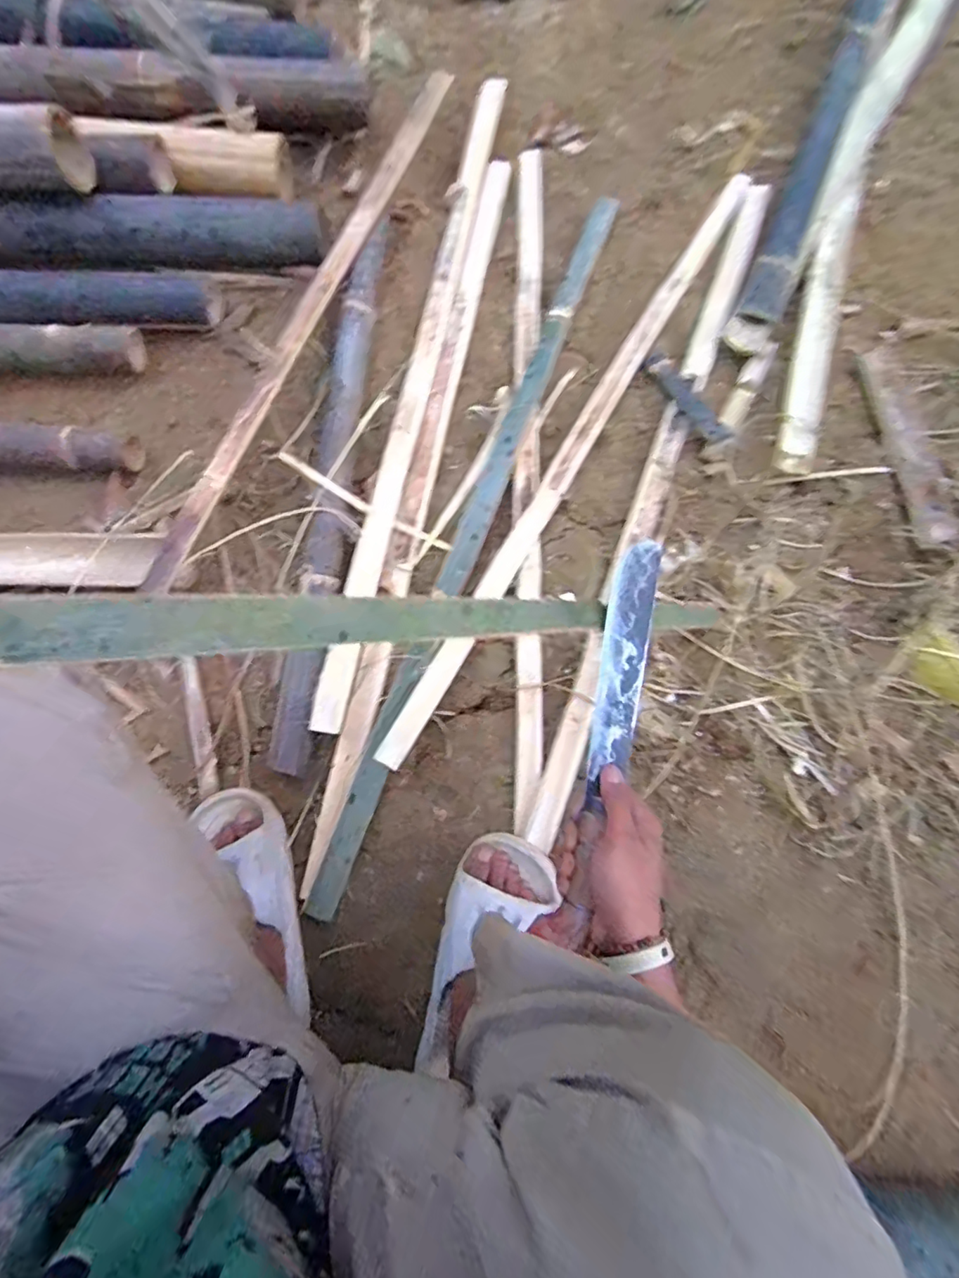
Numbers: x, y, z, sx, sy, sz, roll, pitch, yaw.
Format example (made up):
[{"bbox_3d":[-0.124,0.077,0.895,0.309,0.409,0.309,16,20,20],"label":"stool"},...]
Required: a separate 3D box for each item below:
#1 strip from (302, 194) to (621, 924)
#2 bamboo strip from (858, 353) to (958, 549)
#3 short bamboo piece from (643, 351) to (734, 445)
[{"bbox_3d":[0.008,-0.175,0.705,0.037,0.022,1.019,20,75,4],"label":"strip"},{"bbox_3d":[0.574,-0.258,0.750,0.054,0.016,0.299,-5,72,2],"label":"bamboo strip"},{"bbox_3d":[0.282,-0.329,0.763,0.037,0.024,0.163,-28,77,-9],"label":"short bamboo piece"}]

